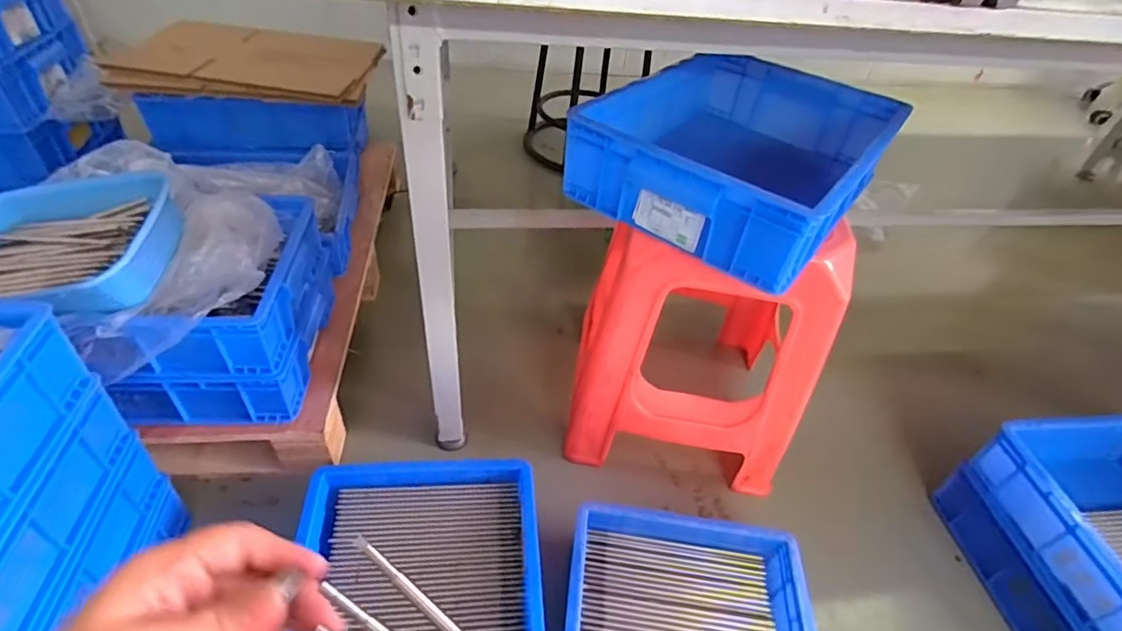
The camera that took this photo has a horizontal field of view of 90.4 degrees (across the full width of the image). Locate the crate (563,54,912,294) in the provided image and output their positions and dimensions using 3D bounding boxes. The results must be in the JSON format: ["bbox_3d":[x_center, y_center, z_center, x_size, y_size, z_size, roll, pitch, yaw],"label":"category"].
[{"bbox_3d":[0.235,-0.210,0.731,0.294,0.128,0.394,31,47,23],"label":"crate"}]

